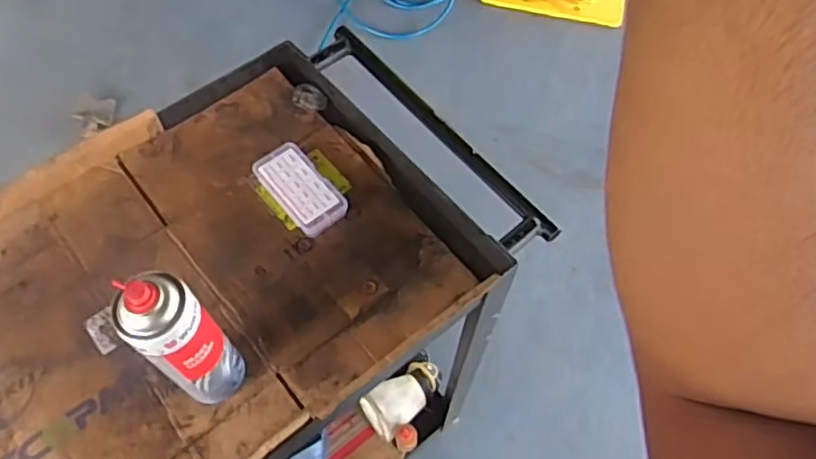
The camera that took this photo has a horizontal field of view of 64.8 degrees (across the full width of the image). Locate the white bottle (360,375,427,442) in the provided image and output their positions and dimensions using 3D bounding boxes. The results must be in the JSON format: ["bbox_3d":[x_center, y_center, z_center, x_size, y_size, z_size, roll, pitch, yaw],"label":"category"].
[{"bbox_3d":[-0.027,0.375,1.370,0.129,0.091,0.089,-39,92,-26],"label":"white bottle"}]

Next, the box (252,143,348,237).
[{"bbox_3d":[-0.138,-0.053,0.814,0.076,0.027,0.130,-35,68,-17],"label":"box"}]

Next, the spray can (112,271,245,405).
[{"bbox_3d":[-0.209,0.108,0.607,0.059,0.221,0.062,1,61,-1],"label":"spray can"}]

